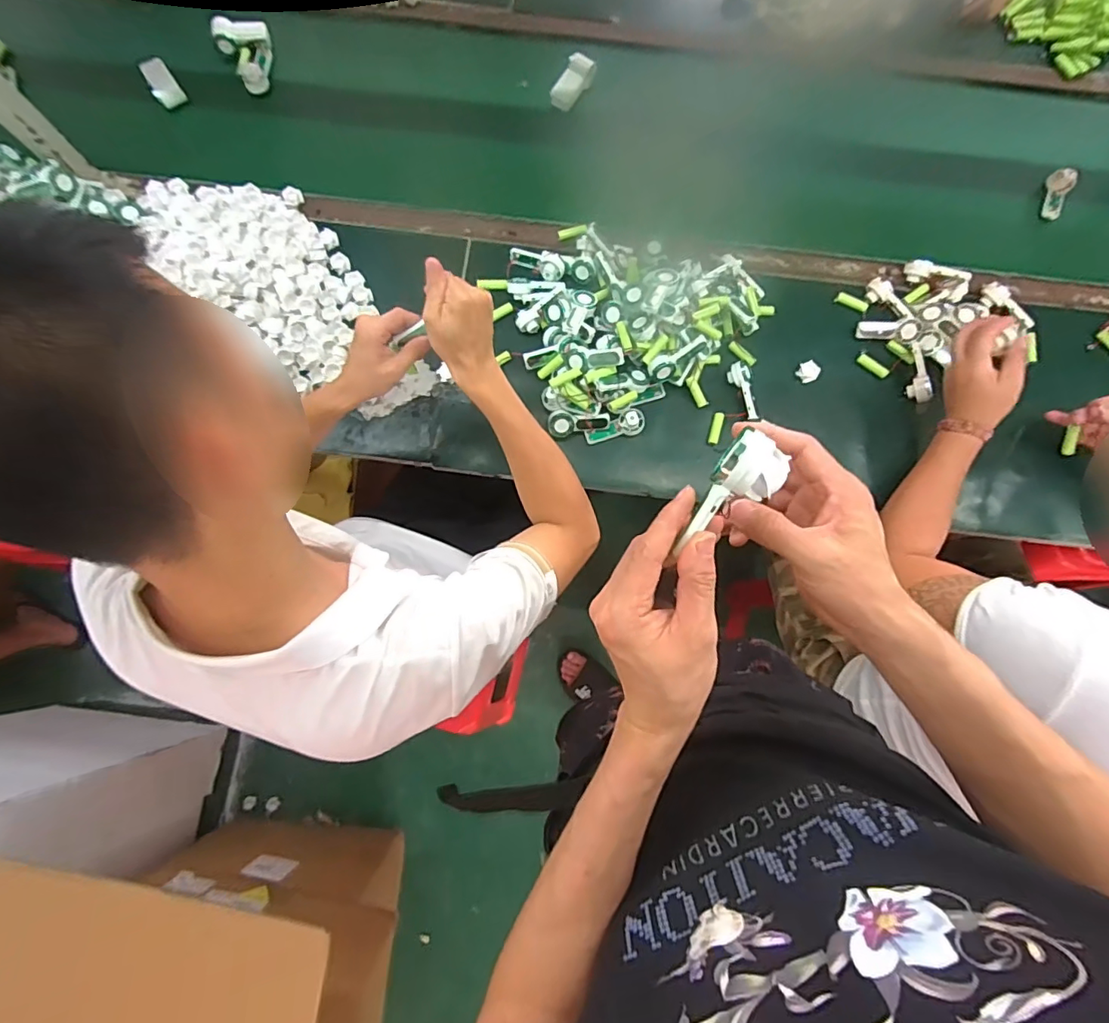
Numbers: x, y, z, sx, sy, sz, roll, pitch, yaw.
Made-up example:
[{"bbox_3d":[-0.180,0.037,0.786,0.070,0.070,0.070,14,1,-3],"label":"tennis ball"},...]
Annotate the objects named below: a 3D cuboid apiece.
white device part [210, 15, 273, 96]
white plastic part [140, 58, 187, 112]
[{"bbox_3d":[-0.557,-0.845,0.963,0.090,0.034,0.146,-31,81,-6],"label":"white device part"},{"bbox_3d":[-0.712,-0.778,0.949,0.046,0.010,0.119,-35,81,-7],"label":"white plastic part"}]

